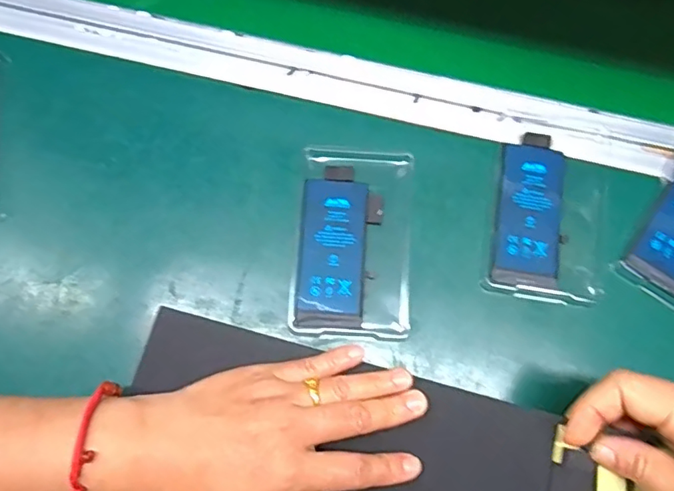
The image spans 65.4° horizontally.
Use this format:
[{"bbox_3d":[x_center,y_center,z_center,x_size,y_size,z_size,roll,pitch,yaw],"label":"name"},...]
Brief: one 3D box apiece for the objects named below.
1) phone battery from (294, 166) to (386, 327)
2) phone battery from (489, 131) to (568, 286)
[{"bbox_3d":[0.002,0.000,0.353,0.052,0.006,0.108,5,74,1],"label":"phone battery"},{"bbox_3d":[0.134,-0.026,0.363,0.044,0.006,0.108,10,74,3],"label":"phone battery"}]

